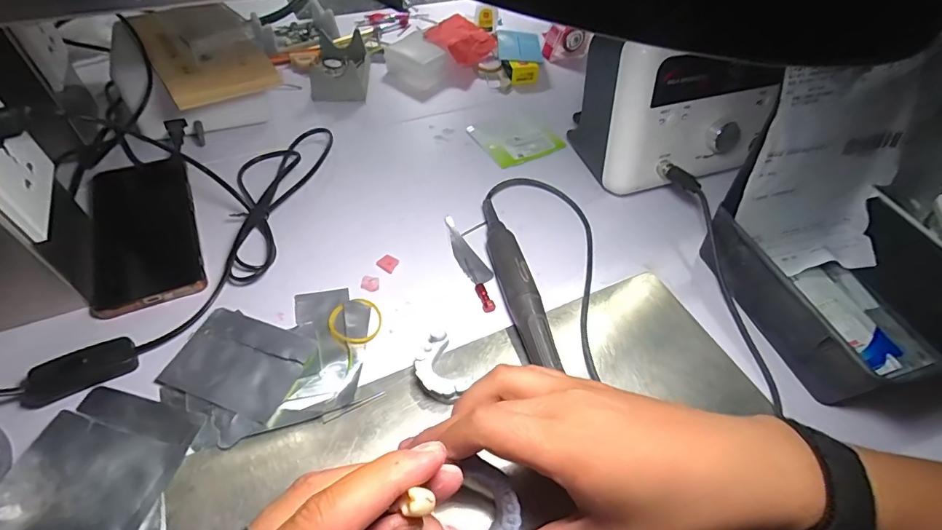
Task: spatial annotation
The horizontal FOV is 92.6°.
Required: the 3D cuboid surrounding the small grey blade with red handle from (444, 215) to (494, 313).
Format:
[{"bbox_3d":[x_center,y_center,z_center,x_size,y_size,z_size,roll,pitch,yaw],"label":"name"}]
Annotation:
[{"bbox_3d":[0.001,-0.004,0.402,0.022,0.009,0.105,-17,55,-17],"label":"small grey blade with red handle"}]

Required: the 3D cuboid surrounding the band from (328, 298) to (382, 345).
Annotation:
[{"bbox_3d":[-0.091,0.044,0.355,0.041,0.004,0.040,2,51,-3],"label":"band"}]

